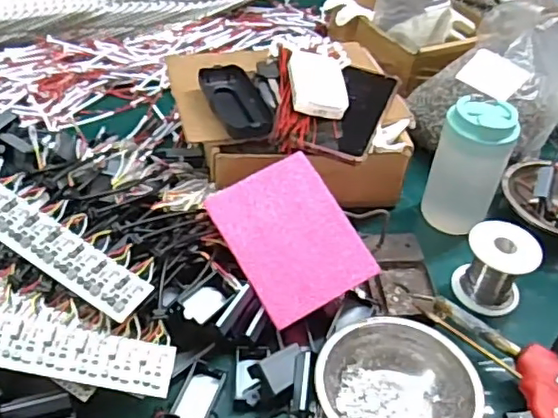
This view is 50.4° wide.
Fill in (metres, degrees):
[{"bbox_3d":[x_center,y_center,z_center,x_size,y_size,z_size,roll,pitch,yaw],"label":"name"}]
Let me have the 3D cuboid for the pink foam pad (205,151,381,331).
[{"bbox_3d":[0.011,0.024,0.542,0.107,0.008,0.139,-26,72,-17],"label":"pink foam pad"}]

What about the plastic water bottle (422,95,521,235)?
[{"bbox_3d":[0.196,-0.045,0.615,0.070,0.133,0.057,21,44,16],"label":"plastic water bottle"}]

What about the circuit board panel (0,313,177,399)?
[{"bbox_3d":[-0.167,0.104,0.439,0.175,0.006,0.039,14,55,-10],"label":"circuit board panel"}]

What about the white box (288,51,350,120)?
[{"bbox_3d":[0.041,-0.133,0.628,0.058,0.018,0.095,4,47,-12],"label":"white box"}]

